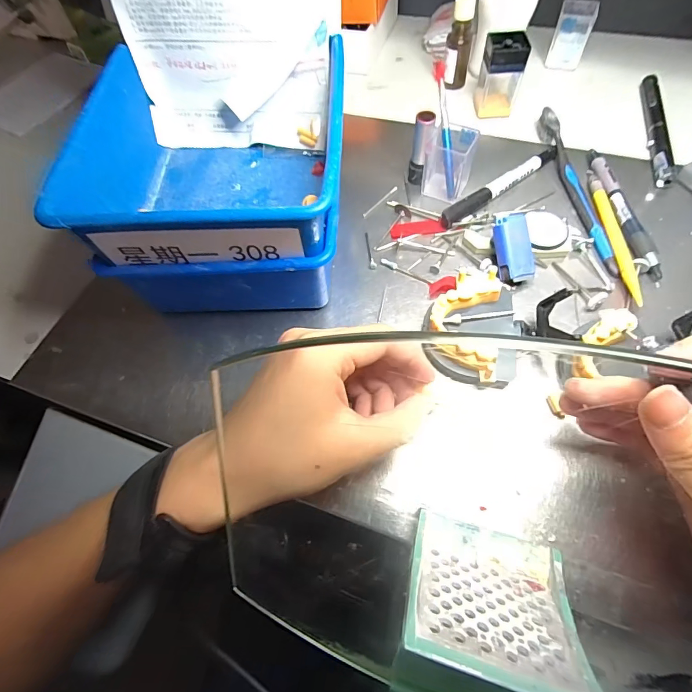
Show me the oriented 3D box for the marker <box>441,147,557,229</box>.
[{"bbox_3d":[0.135,-0.137,0.343,0.132,0.010,0.013,-33,64,-14],"label":"marker"}]

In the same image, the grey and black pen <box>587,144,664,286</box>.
[{"bbox_3d":[0.221,-0.111,0.319,0.012,0.006,0.142,-4,61,2],"label":"grey and black pen"}]

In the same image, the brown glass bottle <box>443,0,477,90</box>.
[{"bbox_3d":[0.113,-0.298,0.396,0.024,0.074,0.022,11,63,10],"label":"brown glass bottle"}]

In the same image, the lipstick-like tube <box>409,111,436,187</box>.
[{"bbox_3d":[0.063,-0.164,0.336,0.016,0.058,0.016,7,62,8],"label":"lipstick-like tube"}]

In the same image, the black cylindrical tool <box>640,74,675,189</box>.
[{"bbox_3d":[0.286,-0.204,0.369,0.016,0.011,0.152,12,63,10],"label":"black cylindrical tool"}]

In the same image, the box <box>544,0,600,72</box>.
[{"bbox_3d":[0.235,-0.324,0.418,0.034,0.051,0.037,17,64,13],"label":"box"}]

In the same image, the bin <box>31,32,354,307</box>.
[{"bbox_3d":[-0.081,-0.110,0.288,0.162,0.109,0.167,-1,61,4],"label":"bin"}]

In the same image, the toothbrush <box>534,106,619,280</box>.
[{"bbox_3d":[0.193,-0.135,0.334,0.014,0.016,0.182,-6,61,1],"label":"toothbrush"}]

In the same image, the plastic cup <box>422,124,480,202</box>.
[{"bbox_3d":[0.086,-0.155,0.335,0.036,0.047,0.037,19,64,14],"label":"plastic cup"}]

